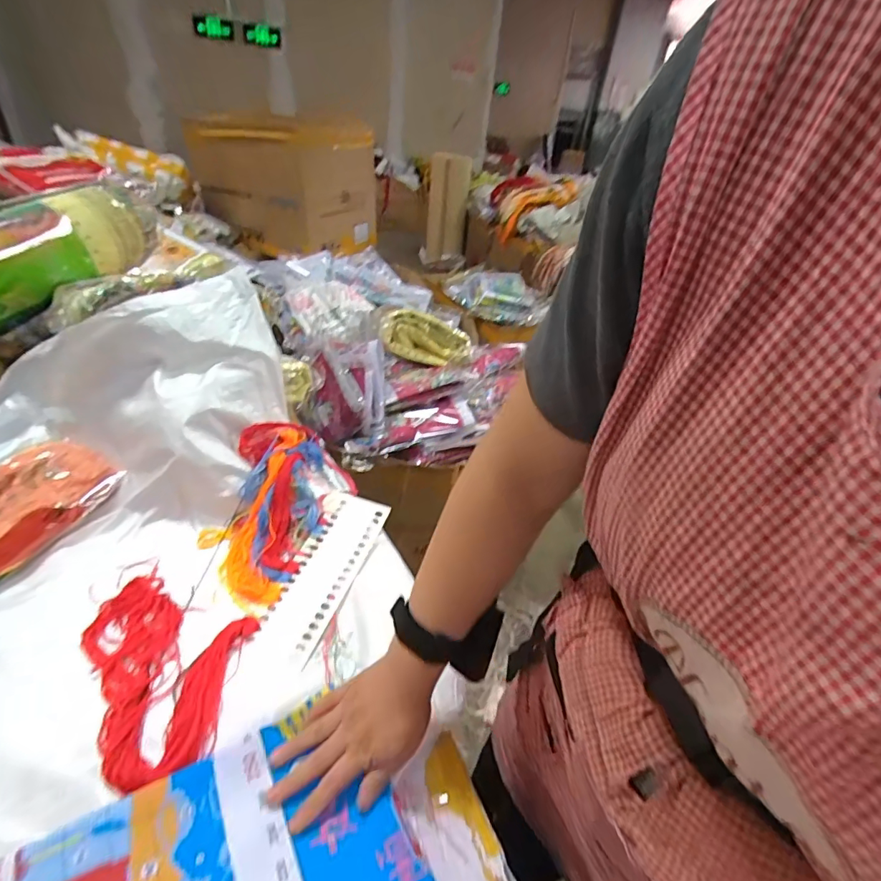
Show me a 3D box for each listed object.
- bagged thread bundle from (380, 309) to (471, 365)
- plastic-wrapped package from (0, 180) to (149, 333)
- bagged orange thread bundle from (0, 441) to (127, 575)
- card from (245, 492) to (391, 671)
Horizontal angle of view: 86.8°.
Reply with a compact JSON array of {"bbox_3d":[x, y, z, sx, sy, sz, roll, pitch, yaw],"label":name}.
[{"bbox_3d":[-0.040,-0.289,1.344,0.280,0.122,0.056,9,31,-30],"label":"bagged thread bundle"},{"bbox_3d":[-0.574,-0.286,0.700,0.067,0.165,0.311,24,53,22],"label":"plastic-wrapped package"},{"bbox_3d":[-0.529,0.088,0.568,0.105,0.059,0.237,18,38,16],"label":"bagged orange thread bundle"},{"bbox_3d":[-0.147,0.167,0.607,0.074,0.007,0.238,18,46,9],"label":"card"}]

